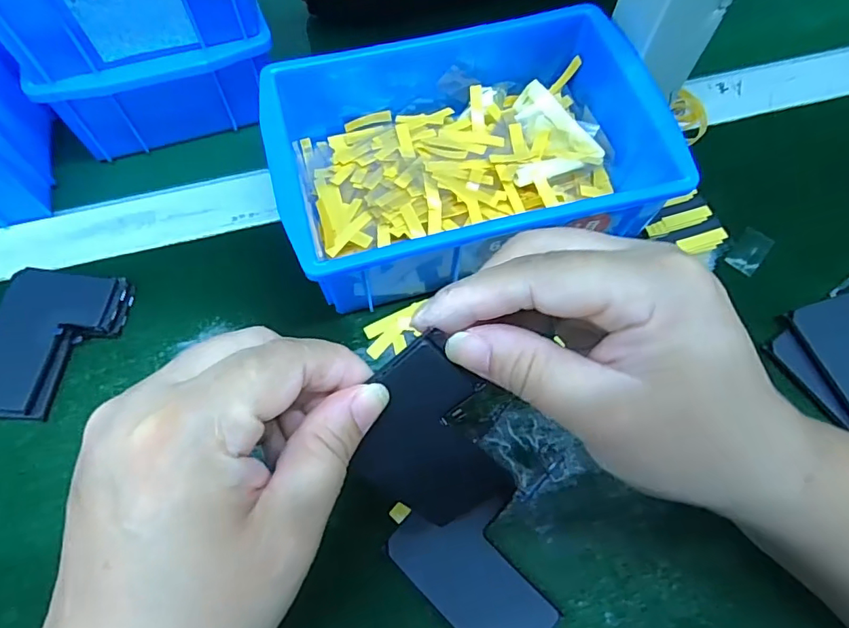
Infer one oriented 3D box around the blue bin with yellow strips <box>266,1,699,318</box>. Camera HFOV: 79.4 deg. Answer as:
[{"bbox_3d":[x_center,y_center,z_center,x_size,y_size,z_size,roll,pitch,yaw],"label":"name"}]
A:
[{"bbox_3d":[0.020,-0.089,0.290,0.201,0.068,0.143,-12,66,-7],"label":"blue bin with yellow strips"}]

